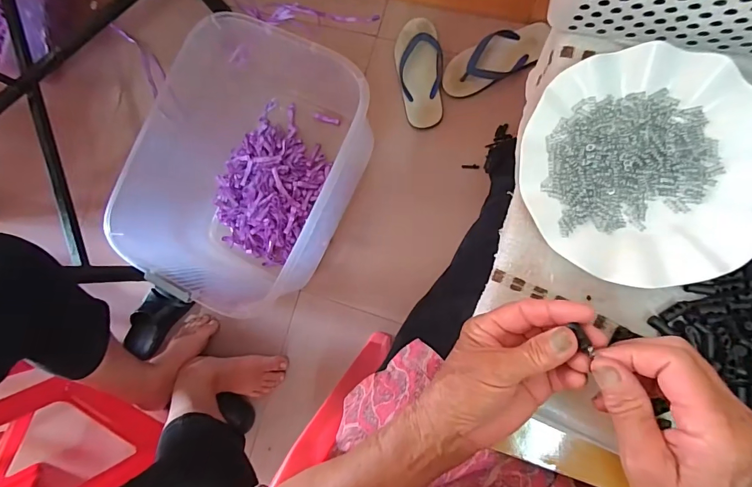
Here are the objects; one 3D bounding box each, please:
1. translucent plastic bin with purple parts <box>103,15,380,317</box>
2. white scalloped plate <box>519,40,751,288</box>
[{"bbox_3d":[-0.228,-0.119,0.800,0.342,0.283,0.475,28,92,10],"label":"translucent plastic bin with purple parts"},{"bbox_3d":[0.211,-0.061,0.310,0.180,0.019,0.178,-7,86,9],"label":"white scalloped plate"}]

